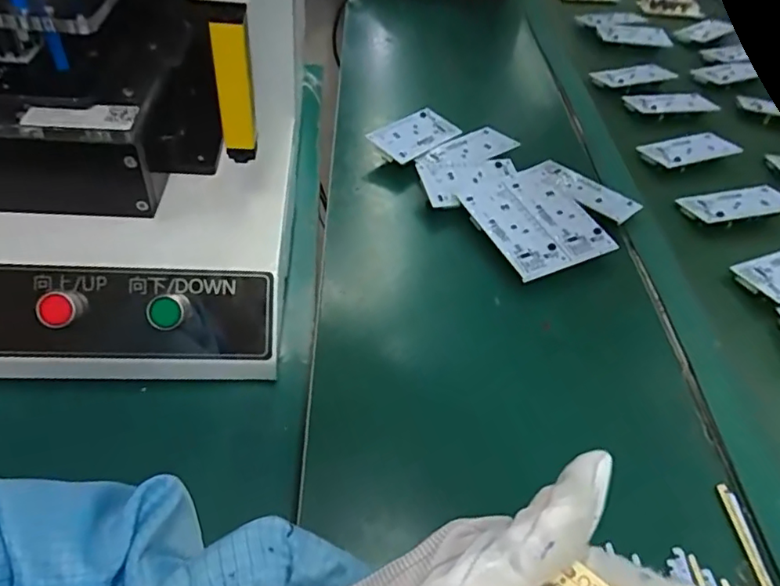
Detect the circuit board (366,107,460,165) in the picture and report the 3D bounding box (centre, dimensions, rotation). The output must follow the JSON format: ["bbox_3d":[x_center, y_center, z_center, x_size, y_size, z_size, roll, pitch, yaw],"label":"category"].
[{"bbox_3d":[0.028,-0.183,0.654,0.065,0.011,0.132,38,46,17],"label":"circuit board"}]

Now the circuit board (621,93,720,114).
[{"bbox_3d":[0.380,-0.258,0.767,0.112,0.013,0.052,-3,48,-10],"label":"circuit board"}]

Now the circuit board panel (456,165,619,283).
[{"bbox_3d":[0.143,-0.073,0.558,0.114,0.007,0.130,-17,57,-20],"label":"circuit board panel"}]

